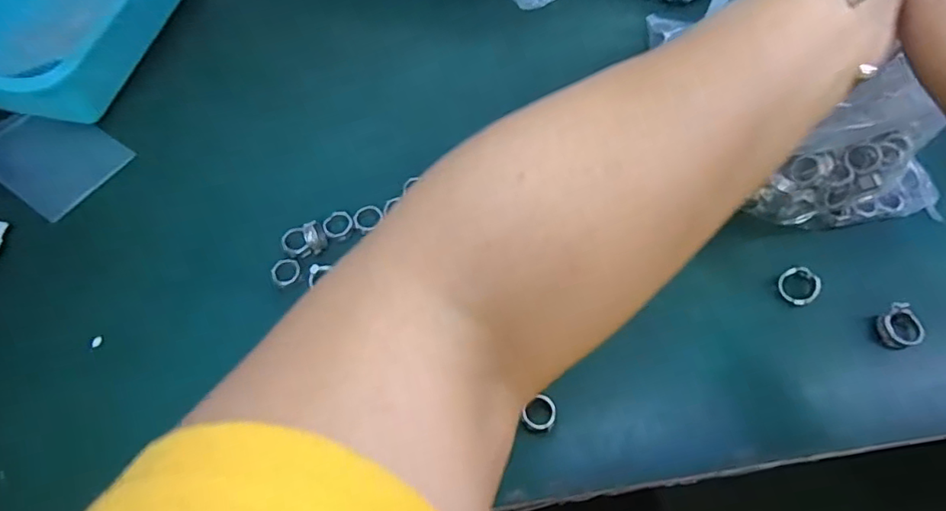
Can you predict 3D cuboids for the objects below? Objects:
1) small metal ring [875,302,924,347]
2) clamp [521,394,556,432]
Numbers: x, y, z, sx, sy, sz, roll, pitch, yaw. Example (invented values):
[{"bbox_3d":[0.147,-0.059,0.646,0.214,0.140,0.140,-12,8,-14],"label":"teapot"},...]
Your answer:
[{"bbox_3d":[0.294,0.048,0.358,0.026,0.017,0.027,7,63,5],"label":"small metal ring"},{"bbox_3d":[0.042,0.100,0.331,0.022,0.007,0.022,3,63,2],"label":"clamp"}]

